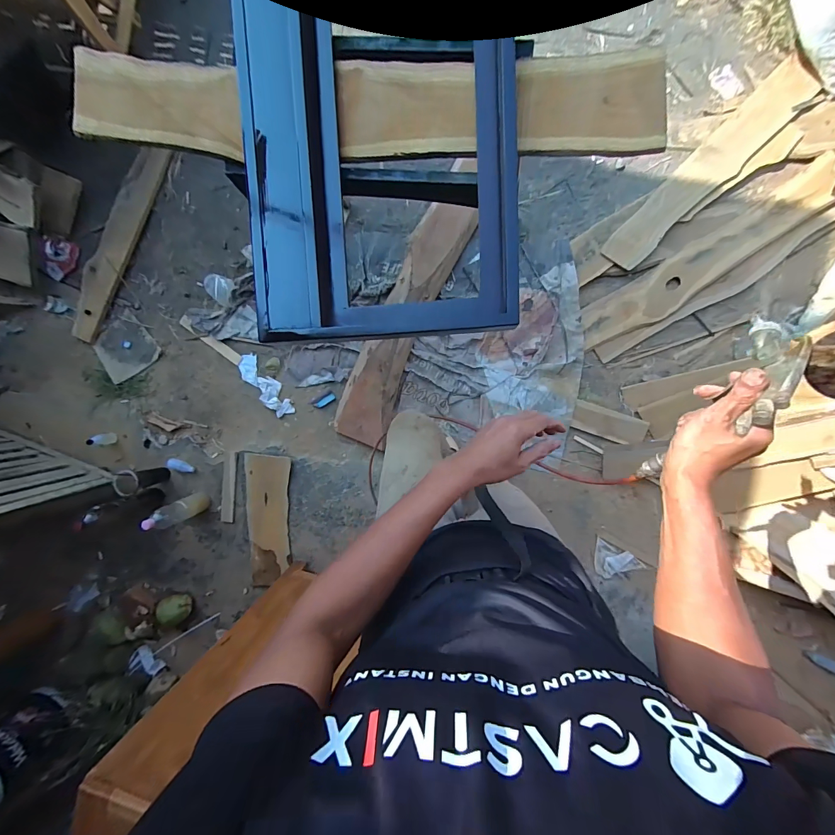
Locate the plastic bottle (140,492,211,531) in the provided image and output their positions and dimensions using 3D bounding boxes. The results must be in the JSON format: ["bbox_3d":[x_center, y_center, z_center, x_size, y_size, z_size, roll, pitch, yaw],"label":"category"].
[{"bbox_3d":[-0.876,0.345,1.340,0.089,0.249,0.082,0,94,7],"label":"plastic bottle"}]

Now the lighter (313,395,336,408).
[{"bbox_3d":[-0.373,-0.065,1.473,0.093,0.009,0.029,-28,88,6],"label":"lighter"}]

